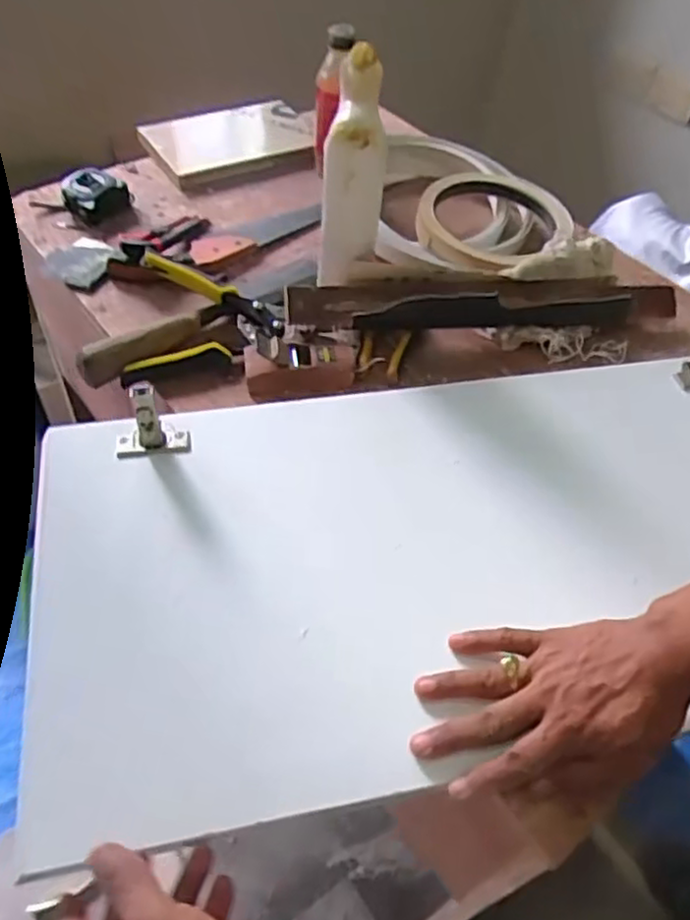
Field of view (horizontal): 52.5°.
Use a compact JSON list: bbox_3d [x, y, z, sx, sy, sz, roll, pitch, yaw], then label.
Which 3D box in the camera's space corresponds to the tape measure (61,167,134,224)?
[{"bbox_3d":[-0.319,-0.336,0.887,0.077,0.035,0.077,31,55,19],"label":"tape measure"}]

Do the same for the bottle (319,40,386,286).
[{"bbox_3d":[0.008,-0.267,0.677,0.060,0.210,0.067,7,51,0],"label":"bottle"}]

